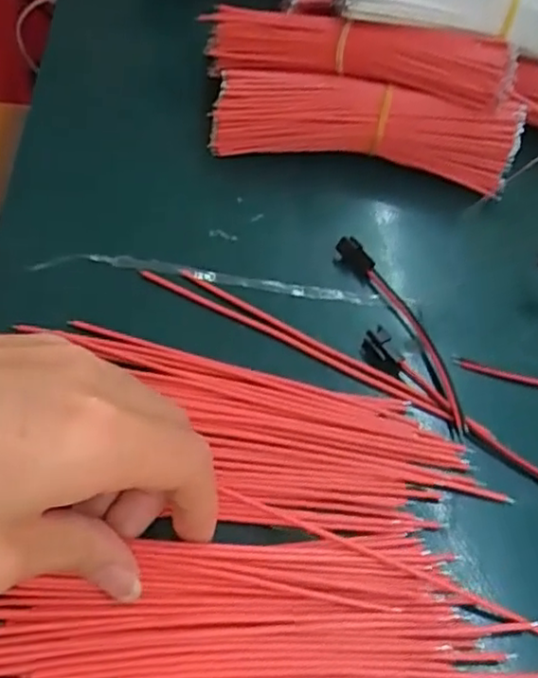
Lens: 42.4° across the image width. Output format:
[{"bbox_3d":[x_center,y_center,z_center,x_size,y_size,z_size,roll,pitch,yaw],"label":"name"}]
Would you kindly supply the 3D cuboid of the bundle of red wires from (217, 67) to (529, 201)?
[{"bbox_3d":[0.046,-0.105,0.338,0.143,0.033,0.038,12,55,4],"label":"bundle of red wires"}]

